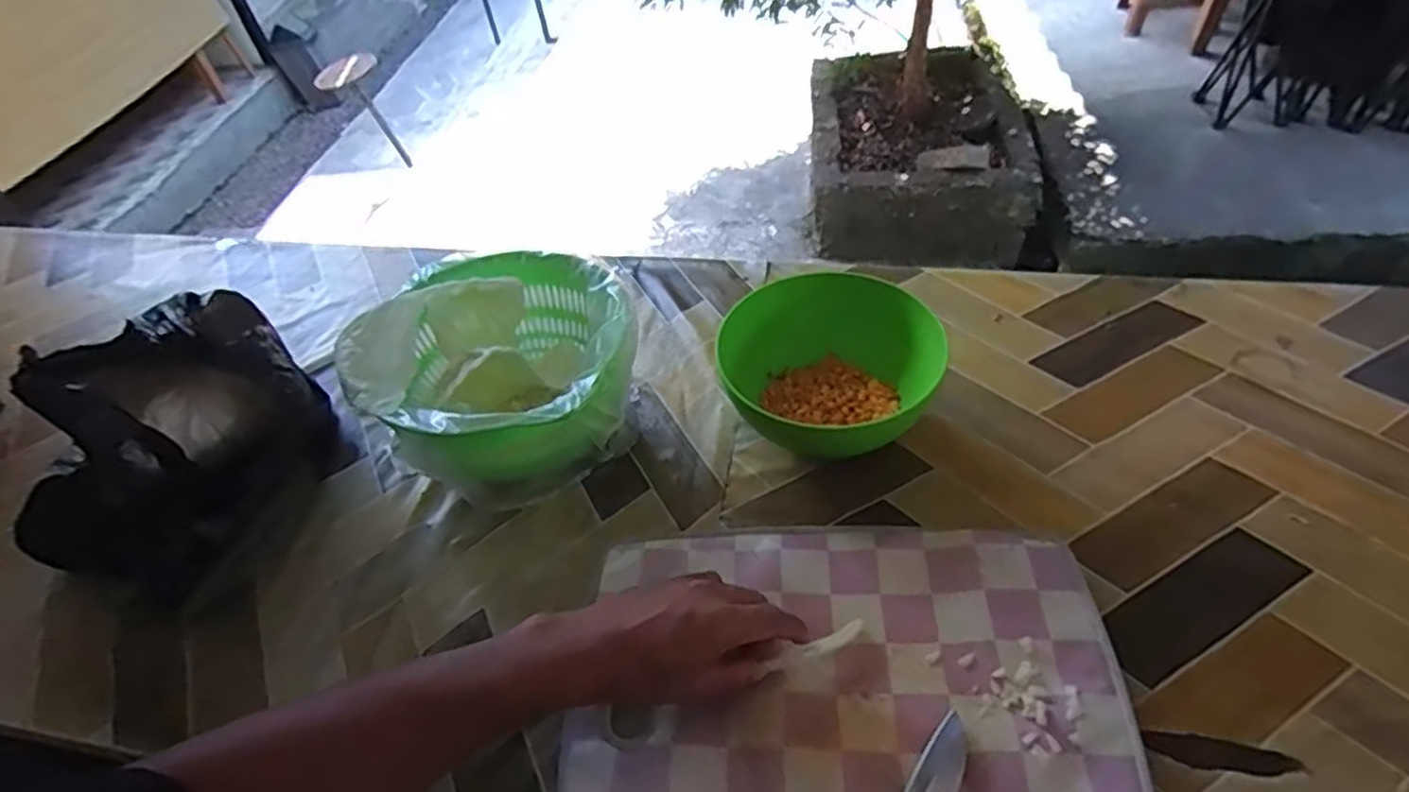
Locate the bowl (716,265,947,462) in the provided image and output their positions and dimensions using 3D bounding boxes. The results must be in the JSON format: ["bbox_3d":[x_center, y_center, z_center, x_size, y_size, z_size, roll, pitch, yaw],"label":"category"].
[{"bbox_3d":[0.106,-0.025,0.626,0.177,0.099,0.155,2,48,10],"label":"bowl"}]

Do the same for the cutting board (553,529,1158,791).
[{"bbox_3d":[0.090,0.185,0.483,0.347,0.014,0.214,-1,48,6],"label":"cutting board"}]

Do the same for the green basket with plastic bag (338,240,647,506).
[{"bbox_3d":[-0.169,-0.017,0.624,0.220,0.128,0.203,-4,47,4],"label":"green basket with plastic bag"}]

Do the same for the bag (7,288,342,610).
[{"bbox_3d":[-0.422,0.039,0.554,0.221,0.185,0.131,-32,51,-20],"label":"bag"}]

